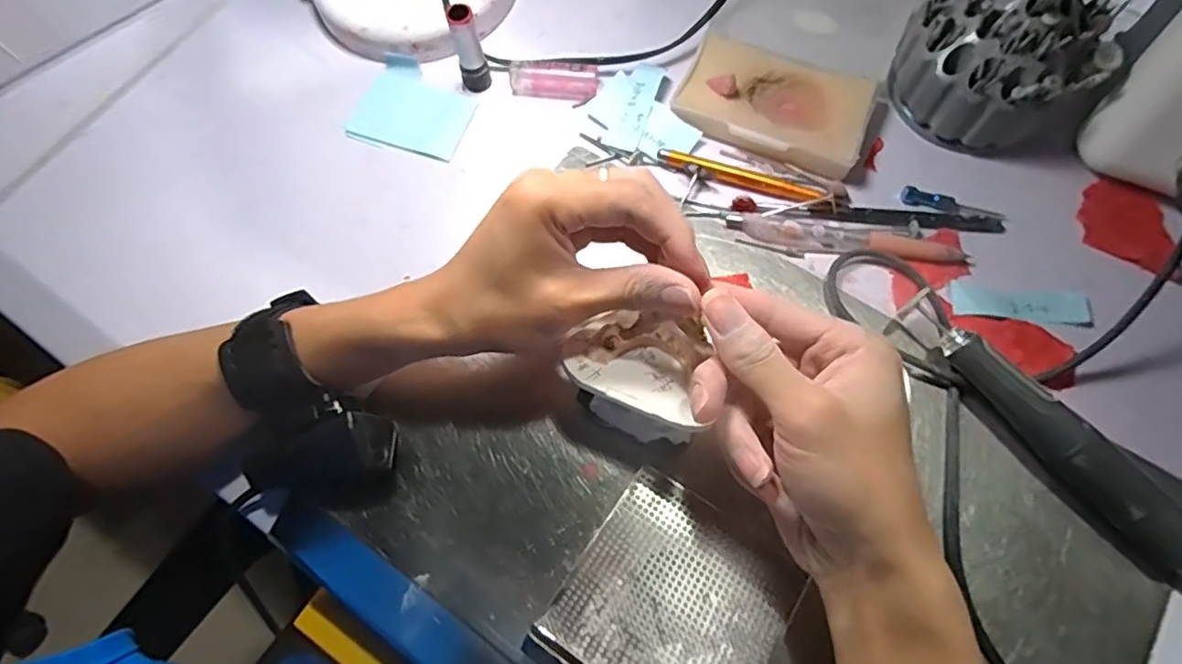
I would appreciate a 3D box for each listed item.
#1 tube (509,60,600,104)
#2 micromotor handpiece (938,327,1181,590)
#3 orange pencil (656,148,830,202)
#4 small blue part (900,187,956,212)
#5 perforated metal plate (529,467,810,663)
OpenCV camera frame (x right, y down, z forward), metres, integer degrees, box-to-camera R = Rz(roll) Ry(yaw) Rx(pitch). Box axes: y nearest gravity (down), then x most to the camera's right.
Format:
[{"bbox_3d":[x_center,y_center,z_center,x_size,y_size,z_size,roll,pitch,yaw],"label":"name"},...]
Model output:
[{"bbox_3d":[-0.025,-0.169,0.412,0.060,0.016,0.019,5,71,4],"label":"tube"},{"bbox_3d":[0.249,0.070,0.302,0.022,0.032,0.184,-39,73,-11],"label":"micromotor handpiece"},{"bbox_3d":[0.094,-0.100,0.387,0.104,0.004,0.013,17,72,8],"label":"orange pencil"},{"bbox_3d":[0.208,-0.081,0.378,0.031,0.006,0.010,18,72,9],"label":"small blue part"},{"bbox_3d":[0.042,0.127,0.284,0.098,0.011,0.109,32,44,14],"label":"perforated metal plate"}]

